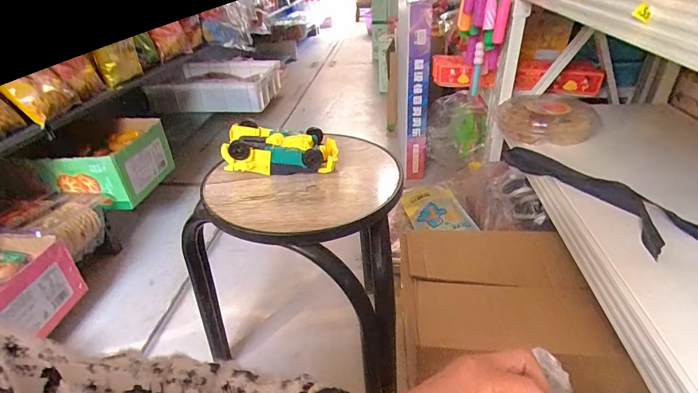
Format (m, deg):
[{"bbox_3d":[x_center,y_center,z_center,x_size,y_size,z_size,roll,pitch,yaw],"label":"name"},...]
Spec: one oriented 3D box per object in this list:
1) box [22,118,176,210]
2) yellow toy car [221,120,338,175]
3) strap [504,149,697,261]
[{"bbox_3d":[-0.690,-0.103,1.129,0.225,0.157,0.284,-2,34,8],"label":"box"},{"bbox_3d":[-0.097,-0.071,0.554,0.157,0.057,0.091,-6,34,1],"label":"yellow toy car"},{"bbox_3d":[0.390,-0.010,0.603,0.121,0.033,0.337,-20,36,-18],"label":"strap"}]

